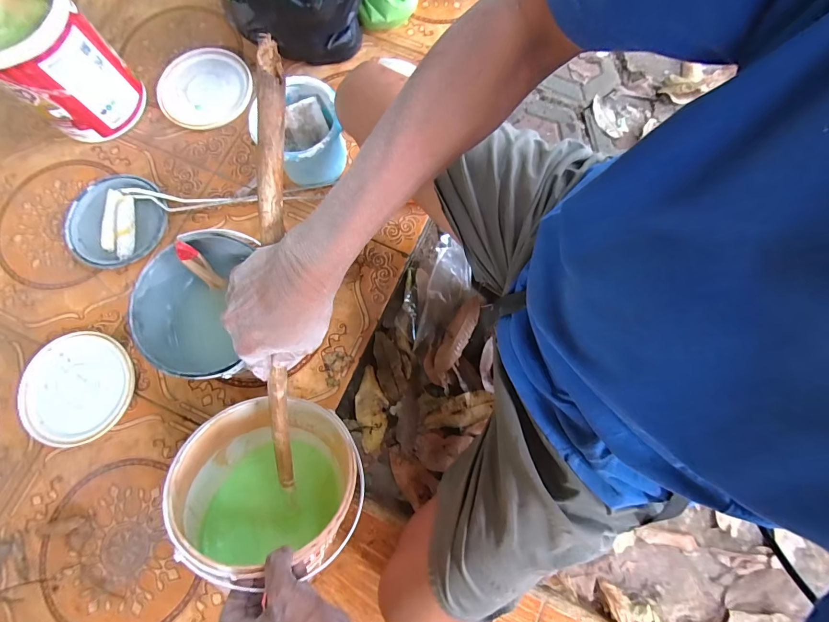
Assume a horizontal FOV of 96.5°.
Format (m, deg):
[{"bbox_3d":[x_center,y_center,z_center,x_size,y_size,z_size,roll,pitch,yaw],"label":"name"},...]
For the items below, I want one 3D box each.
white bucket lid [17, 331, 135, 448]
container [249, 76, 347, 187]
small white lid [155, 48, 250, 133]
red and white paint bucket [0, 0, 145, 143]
[{"bbox_3d":[-0.558,0.126,0.608,0.183,0.013,0.174,-9,77,-1],"label":"white bucket lid"},{"bbox_3d":[-0.175,-0.288,0.629,0.125,0.125,0.129,0,77,1],"label":"container"},{"bbox_3d":[-0.418,-0.444,0.737,0.180,0.018,0.166,0,77,1],"label":"small white lid"},{"bbox_3d":[-0.626,-0.430,0.635,0.183,0.204,0.181,0,77,1],"label":"red and white paint bucket"}]

